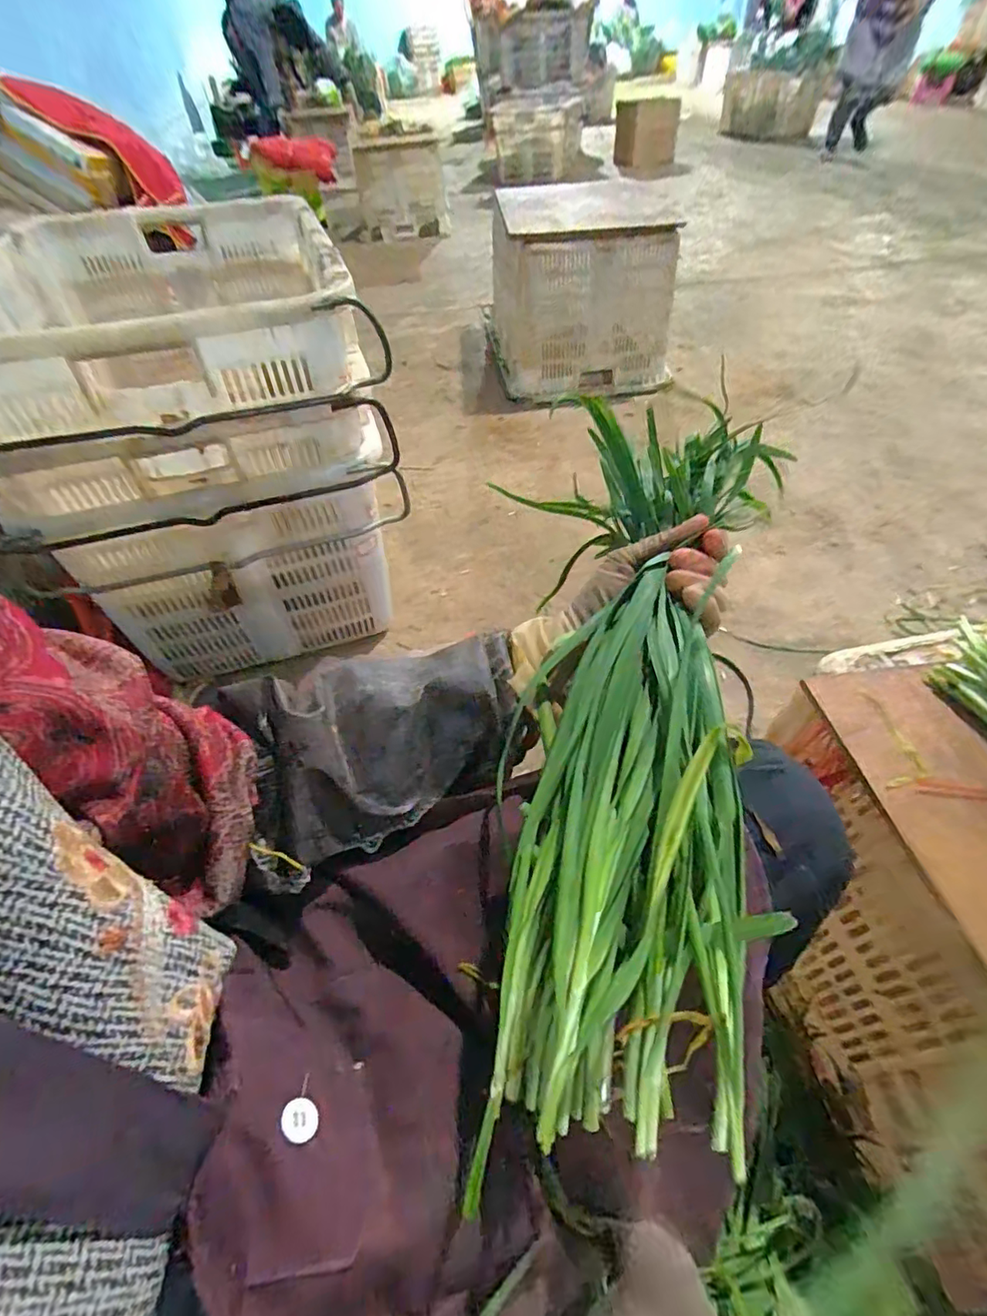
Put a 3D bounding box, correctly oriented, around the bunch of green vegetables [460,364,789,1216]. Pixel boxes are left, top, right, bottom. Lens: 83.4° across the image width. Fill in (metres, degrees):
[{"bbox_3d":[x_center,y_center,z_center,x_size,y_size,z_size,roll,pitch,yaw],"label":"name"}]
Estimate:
[{"bbox_3d":[0.087,0.009,0.313,0.114,0.069,0.429,7,58,11],"label":"bunch of green vegetables"}]

